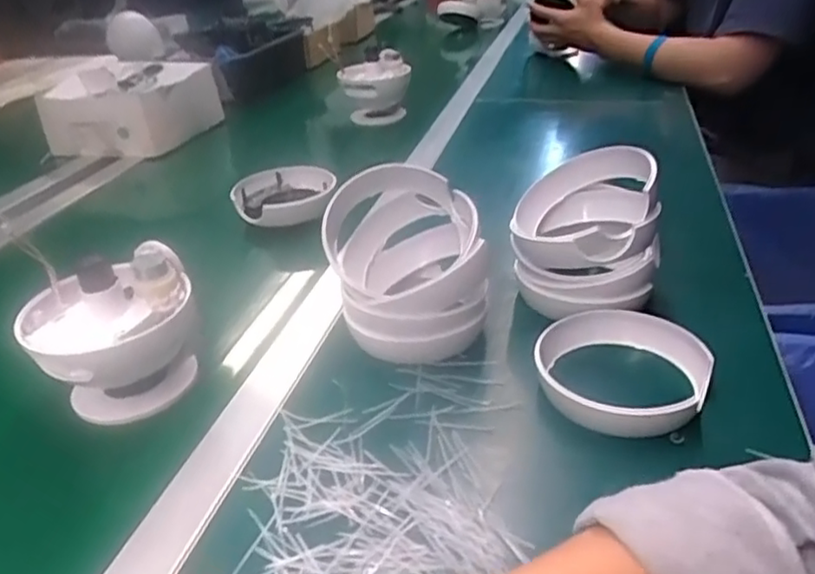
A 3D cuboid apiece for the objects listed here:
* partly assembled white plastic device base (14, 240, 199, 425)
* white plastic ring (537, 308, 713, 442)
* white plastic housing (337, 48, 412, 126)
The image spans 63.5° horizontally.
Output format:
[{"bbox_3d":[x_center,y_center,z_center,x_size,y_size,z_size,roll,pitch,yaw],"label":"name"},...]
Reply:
[{"bbox_3d":[-0.210,0.039,0.483,0.124,0.107,0.097,-15,34,-20],"label":"partly assembled white plastic device base"},{"bbox_3d":[0.152,0.060,0.469,0.119,0.032,0.115,-2,31,1],"label":"white plastic ring"},{"bbox_3d":[-0.048,-0.311,1.038,0.110,0.099,0.084,-10,32,-12],"label":"white plastic housing"}]

